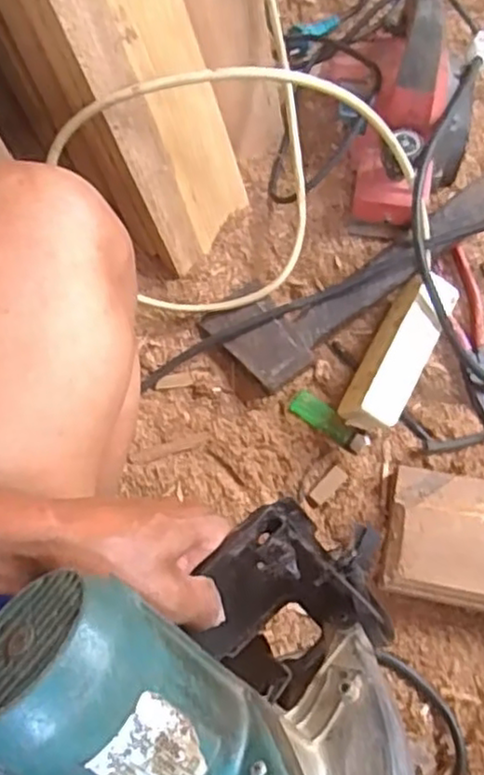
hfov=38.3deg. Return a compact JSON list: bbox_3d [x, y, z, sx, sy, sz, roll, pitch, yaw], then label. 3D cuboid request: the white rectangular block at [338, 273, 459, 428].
[{"bbox_3d":[0.150,-0.033,0.672,0.053,0.059,0.158,28,73,7],"label":"white rectangular block"}]

